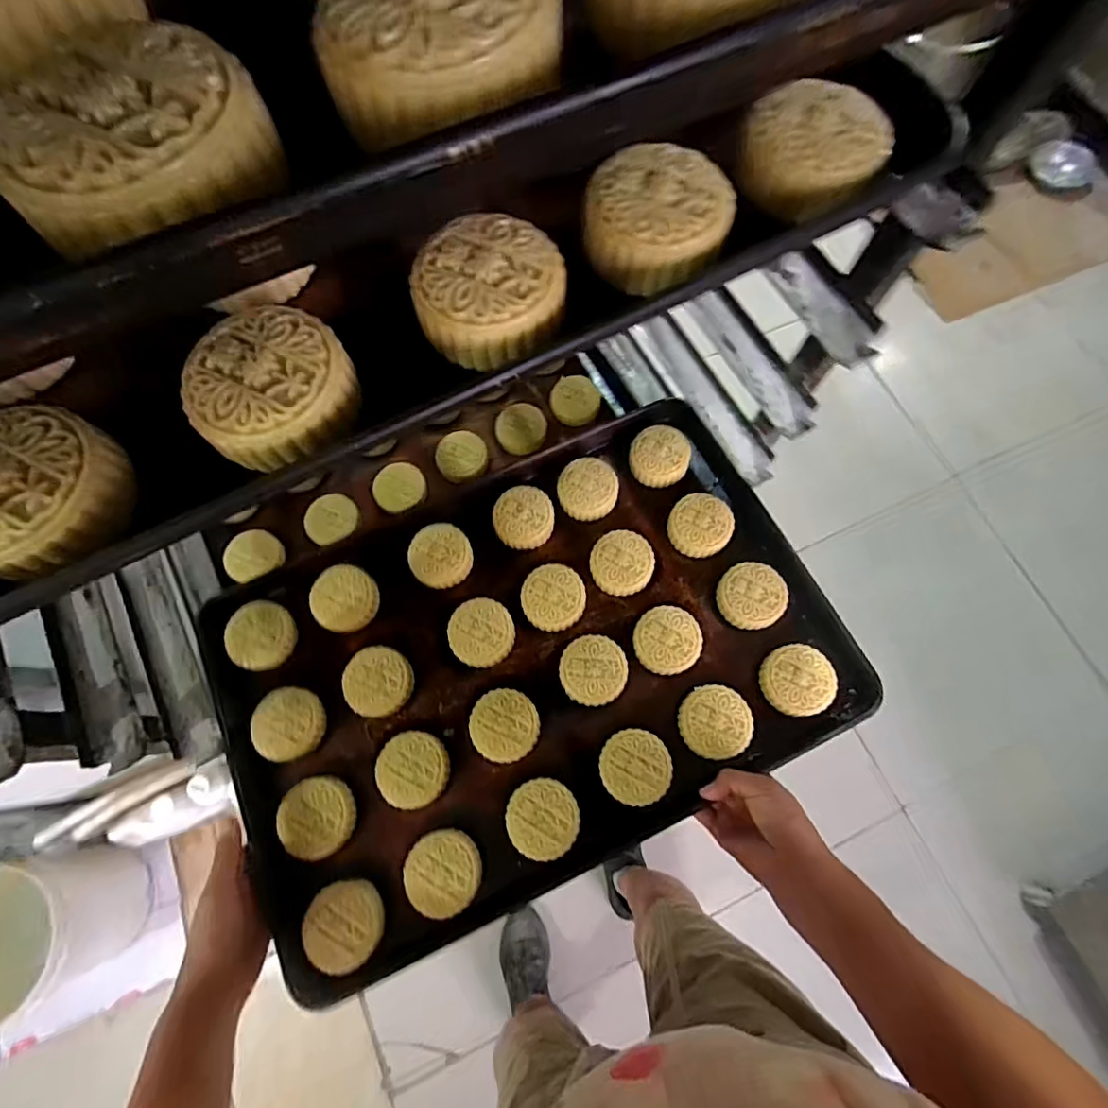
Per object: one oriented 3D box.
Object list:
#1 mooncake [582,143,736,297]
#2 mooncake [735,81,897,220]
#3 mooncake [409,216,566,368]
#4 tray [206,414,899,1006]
[{"bbox_3d":[0.048,-0.157,0.260,0.064,0.026,0.064,0,72,0],"label":"mooncake"},{"bbox_3d":[0.122,-0.197,0.269,0.065,0.021,0.060,0,72,0],"label":"mooncake"},{"bbox_3d":[-0.028,-0.116,0.247,0.064,0.022,0.062,15,72,4],"label":"mooncake"},{"bbox_3d":[-0.027,0.105,0.569,0.586,0.053,0.392,-25,74,-8],"label":"tray"}]

